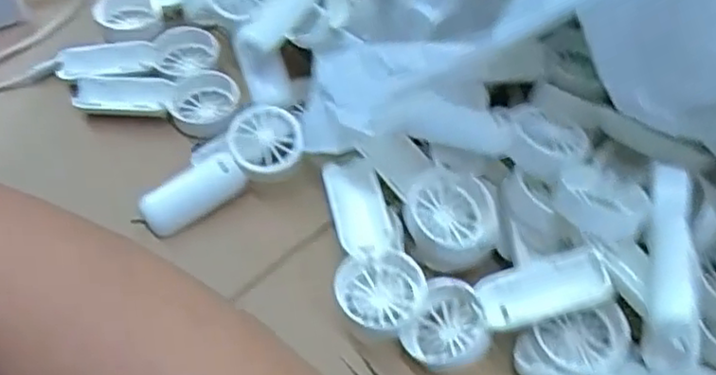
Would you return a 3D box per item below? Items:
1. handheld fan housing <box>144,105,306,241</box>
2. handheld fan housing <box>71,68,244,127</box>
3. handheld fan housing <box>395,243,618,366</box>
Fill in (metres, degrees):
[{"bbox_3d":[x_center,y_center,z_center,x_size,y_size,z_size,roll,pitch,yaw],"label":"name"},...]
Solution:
[{"bbox_3d":[-0.084,-0.008,0.432,0.110,0.023,0.044,-36,60,-4],"label":"handheld fan housing"},{"bbox_3d":[-0.139,-0.059,0.477,0.112,0.021,0.040,-2,53,-3],"label":"handheld fan housing"},{"bbox_3d":[0.076,0.059,0.363,0.106,0.031,0.045,-23,53,15],"label":"handheld fan housing"}]

